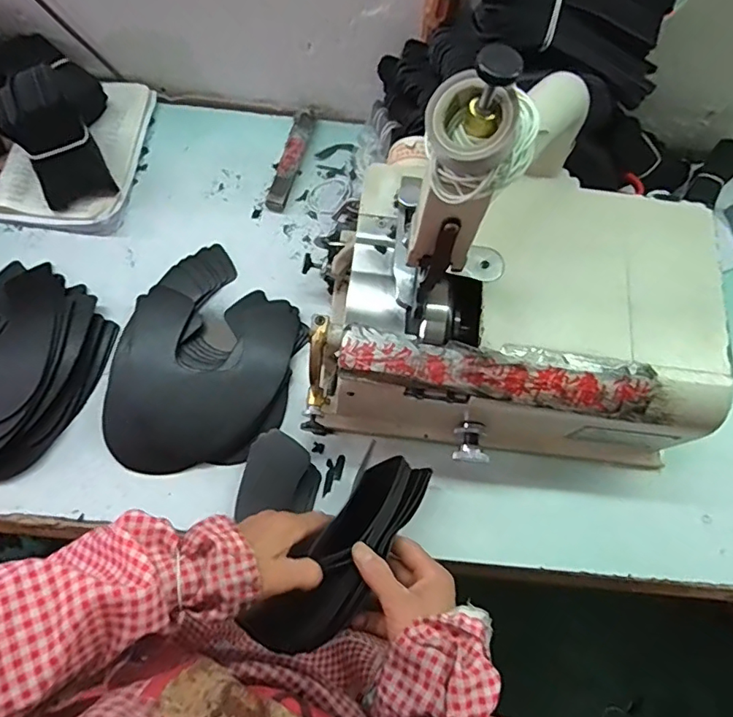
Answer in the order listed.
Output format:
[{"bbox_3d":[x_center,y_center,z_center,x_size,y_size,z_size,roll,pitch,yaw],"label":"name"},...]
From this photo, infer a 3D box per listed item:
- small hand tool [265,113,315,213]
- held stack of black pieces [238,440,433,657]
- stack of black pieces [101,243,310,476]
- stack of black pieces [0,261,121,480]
[{"bbox_3d":[-0.097,-0.251,0.671,0.022,0.018,0.139,16,73,2],"label":"small hand tool"},{"bbox_3d":[-0.016,0.164,0.457,0.069,0.056,0.199,36,68,10],"label":"held stack of black pieces"},{"bbox_3d":[-0.177,0.002,0.585,0.191,0.028,0.254,16,73,3],"label":"stack of black pieces"},{"bbox_3d":[-0.412,-0.005,0.570,0.233,0.039,0.224,32,74,7],"label":"stack of black pieces"}]

